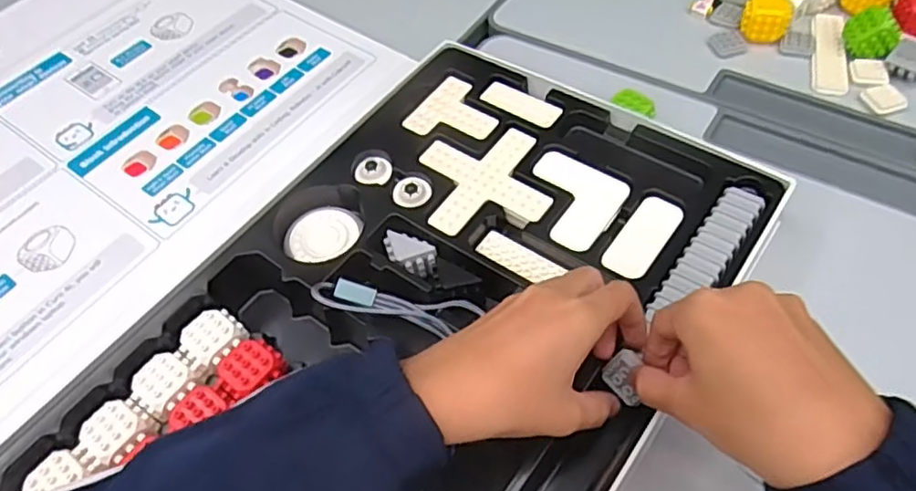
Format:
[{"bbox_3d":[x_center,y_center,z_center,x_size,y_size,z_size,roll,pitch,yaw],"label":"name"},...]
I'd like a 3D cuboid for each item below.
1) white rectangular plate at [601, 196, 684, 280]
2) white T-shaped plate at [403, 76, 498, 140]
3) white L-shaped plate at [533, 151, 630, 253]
[{"bbox_3d":[0.120,-0.006,0.415,0.030,0.004,0.065,31,63,25],"label":"white rectangular plate"},{"bbox_3d":[0.000,-0.101,0.495,0.064,0.004,0.063,27,61,23],"label":"white T-shaped plate"},{"bbox_3d":[0.076,-0.033,0.439,0.068,0.004,0.068,28,62,24],"label":"white L-shaped plate"}]

